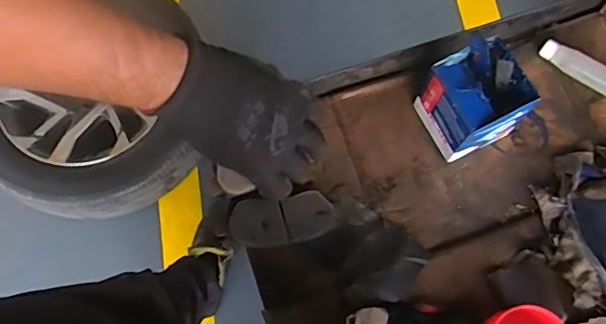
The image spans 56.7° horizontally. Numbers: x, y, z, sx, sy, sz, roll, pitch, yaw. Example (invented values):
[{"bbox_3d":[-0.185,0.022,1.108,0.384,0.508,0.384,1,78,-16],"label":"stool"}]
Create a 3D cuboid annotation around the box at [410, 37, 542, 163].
[{"bbox_3d":[0.164,-0.060,0.551,0.080,0.085,0.079,-24,73,-12],"label":"box"}]

